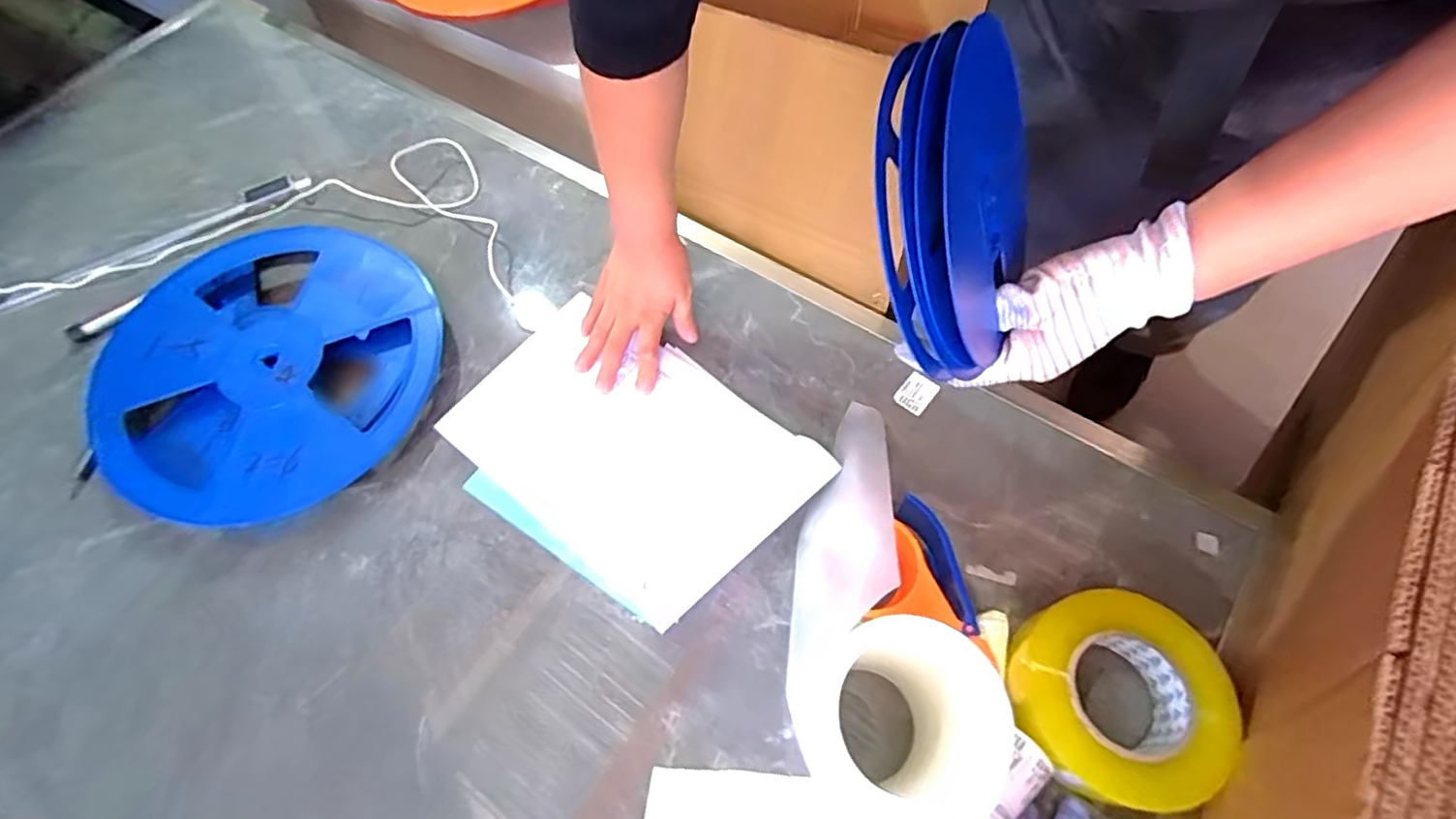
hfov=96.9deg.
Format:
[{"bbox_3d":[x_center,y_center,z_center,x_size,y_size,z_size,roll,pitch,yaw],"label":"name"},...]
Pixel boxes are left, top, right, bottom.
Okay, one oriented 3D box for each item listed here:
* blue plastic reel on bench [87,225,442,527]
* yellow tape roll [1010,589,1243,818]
[{"bbox_3d":[-0.465,-0.054,0.645,0.353,0.043,0.308,30,68,17],"label":"blue plastic reel on bench"},{"bbox_3d":[0.282,0.206,0.469,0.139,0.049,0.135,-1,63,2],"label":"yellow tape roll"}]

